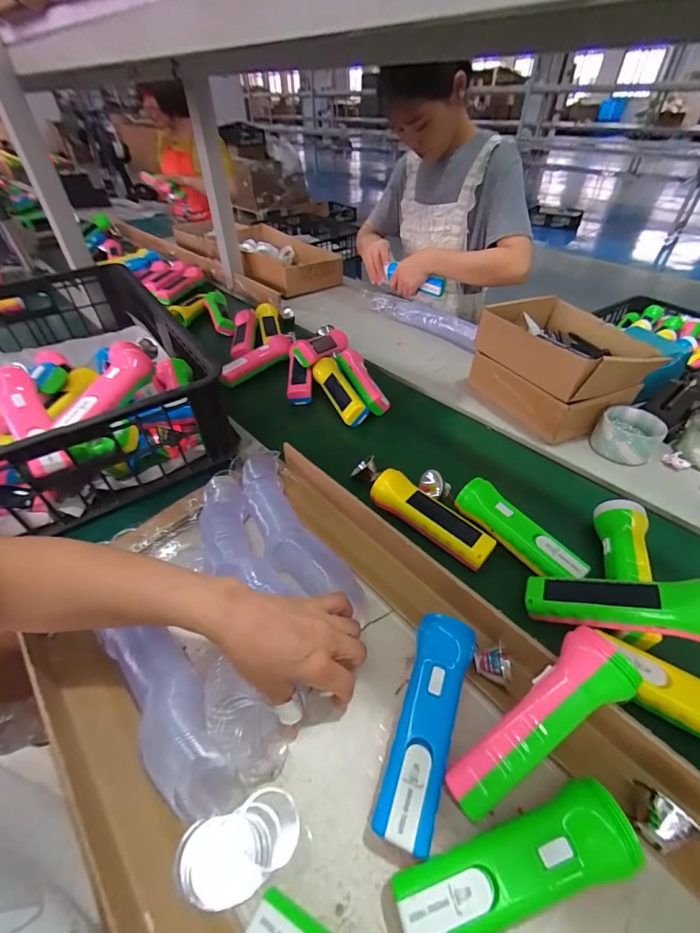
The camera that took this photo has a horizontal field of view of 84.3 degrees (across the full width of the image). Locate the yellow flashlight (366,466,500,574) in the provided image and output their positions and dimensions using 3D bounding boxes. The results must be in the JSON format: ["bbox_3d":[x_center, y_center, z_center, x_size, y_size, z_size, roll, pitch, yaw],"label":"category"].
[{"bbox_3d":[0.097,0.059,0.466,0.153,0.039,0.045,30,51,29],"label":"yellow flashlight"}]

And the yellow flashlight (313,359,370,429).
[{"bbox_3d":[-0.020,-0.133,0.673,0.045,0.040,0.154,-17,45,-17],"label":"yellow flashlight"}]

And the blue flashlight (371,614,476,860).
[{"bbox_3d":[0.062,0.205,0.312,0.046,0.055,0.154,14,44,15],"label":"blue flashlight"}]

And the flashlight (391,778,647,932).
[{"bbox_3d":[0.106,0.265,0.256,0.156,0.046,0.046,-11,43,-11],"label":"flashlight"}]

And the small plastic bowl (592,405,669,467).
[{"bbox_3d":[0.422,-0.047,0.585,0.089,0.052,0.081,-32,51,-30],"label":"small plastic bowl"}]

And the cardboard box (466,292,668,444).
[{"bbox_3d":[0.356,-0.172,0.652,0.205,0.139,0.229,-20,46,-20],"label":"cardboard box"}]

